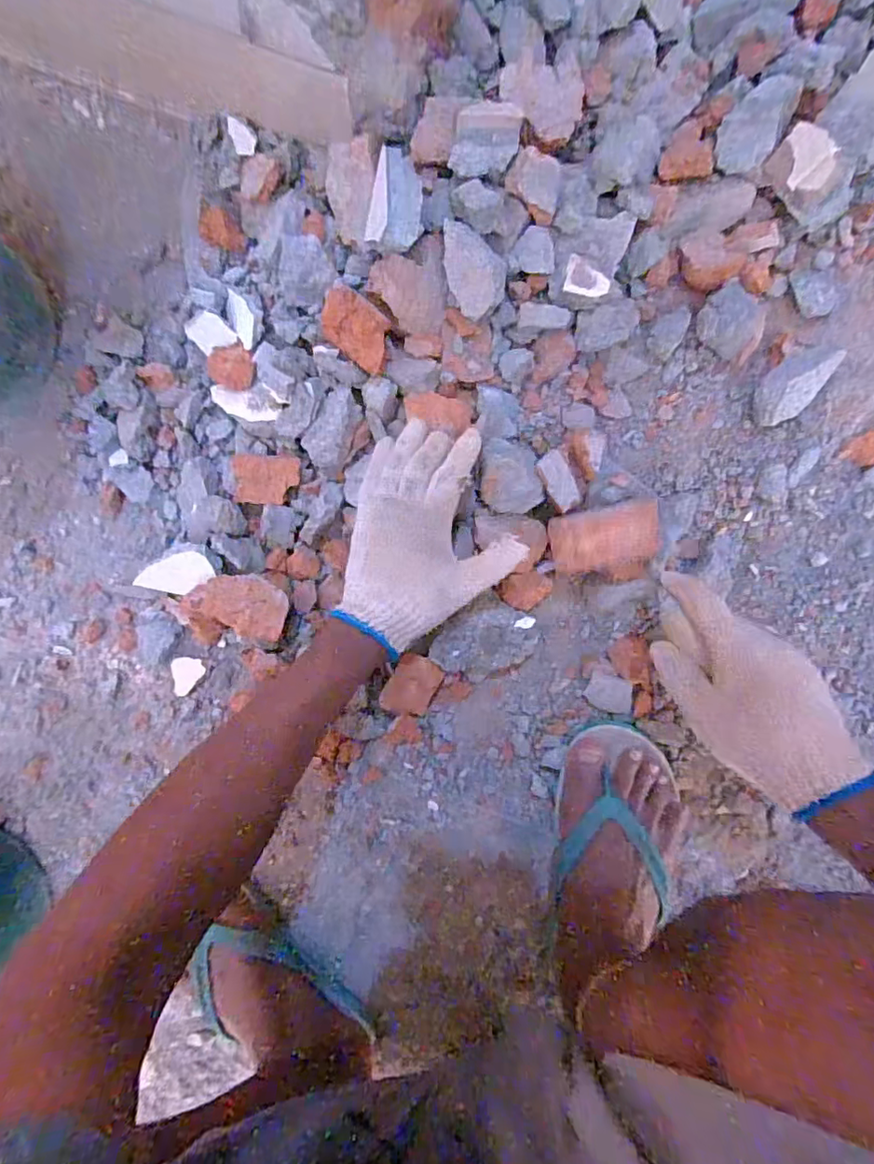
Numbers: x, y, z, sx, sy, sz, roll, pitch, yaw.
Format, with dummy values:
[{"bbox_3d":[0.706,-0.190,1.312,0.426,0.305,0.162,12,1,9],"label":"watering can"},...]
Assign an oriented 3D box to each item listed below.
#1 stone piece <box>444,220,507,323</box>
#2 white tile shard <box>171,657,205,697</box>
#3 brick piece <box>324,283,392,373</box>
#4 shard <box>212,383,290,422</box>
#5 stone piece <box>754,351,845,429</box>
[{"bbox_3d":[0.022,-0.246,0.441,0.047,0.028,0.064,-45,108,0],"label":"stone piece"},{"bbox_3d":[-0.236,0.090,0.527,0.030,0.004,0.036,-3,94,3],"label":"white tile shard"},{"bbox_3d":[-0.061,-0.204,0.446,0.060,0.021,0.047,32,131,-7],"label":"brick piece"},{"bbox_3d":[-0.162,-0.155,0.483,0.068,0.010,0.031,0,111,5],"label":"shard"},{"bbox_3d":[0.313,-0.173,0.487,0.081,0.020,0.043,-39,92,5],"label":"stone piece"}]

